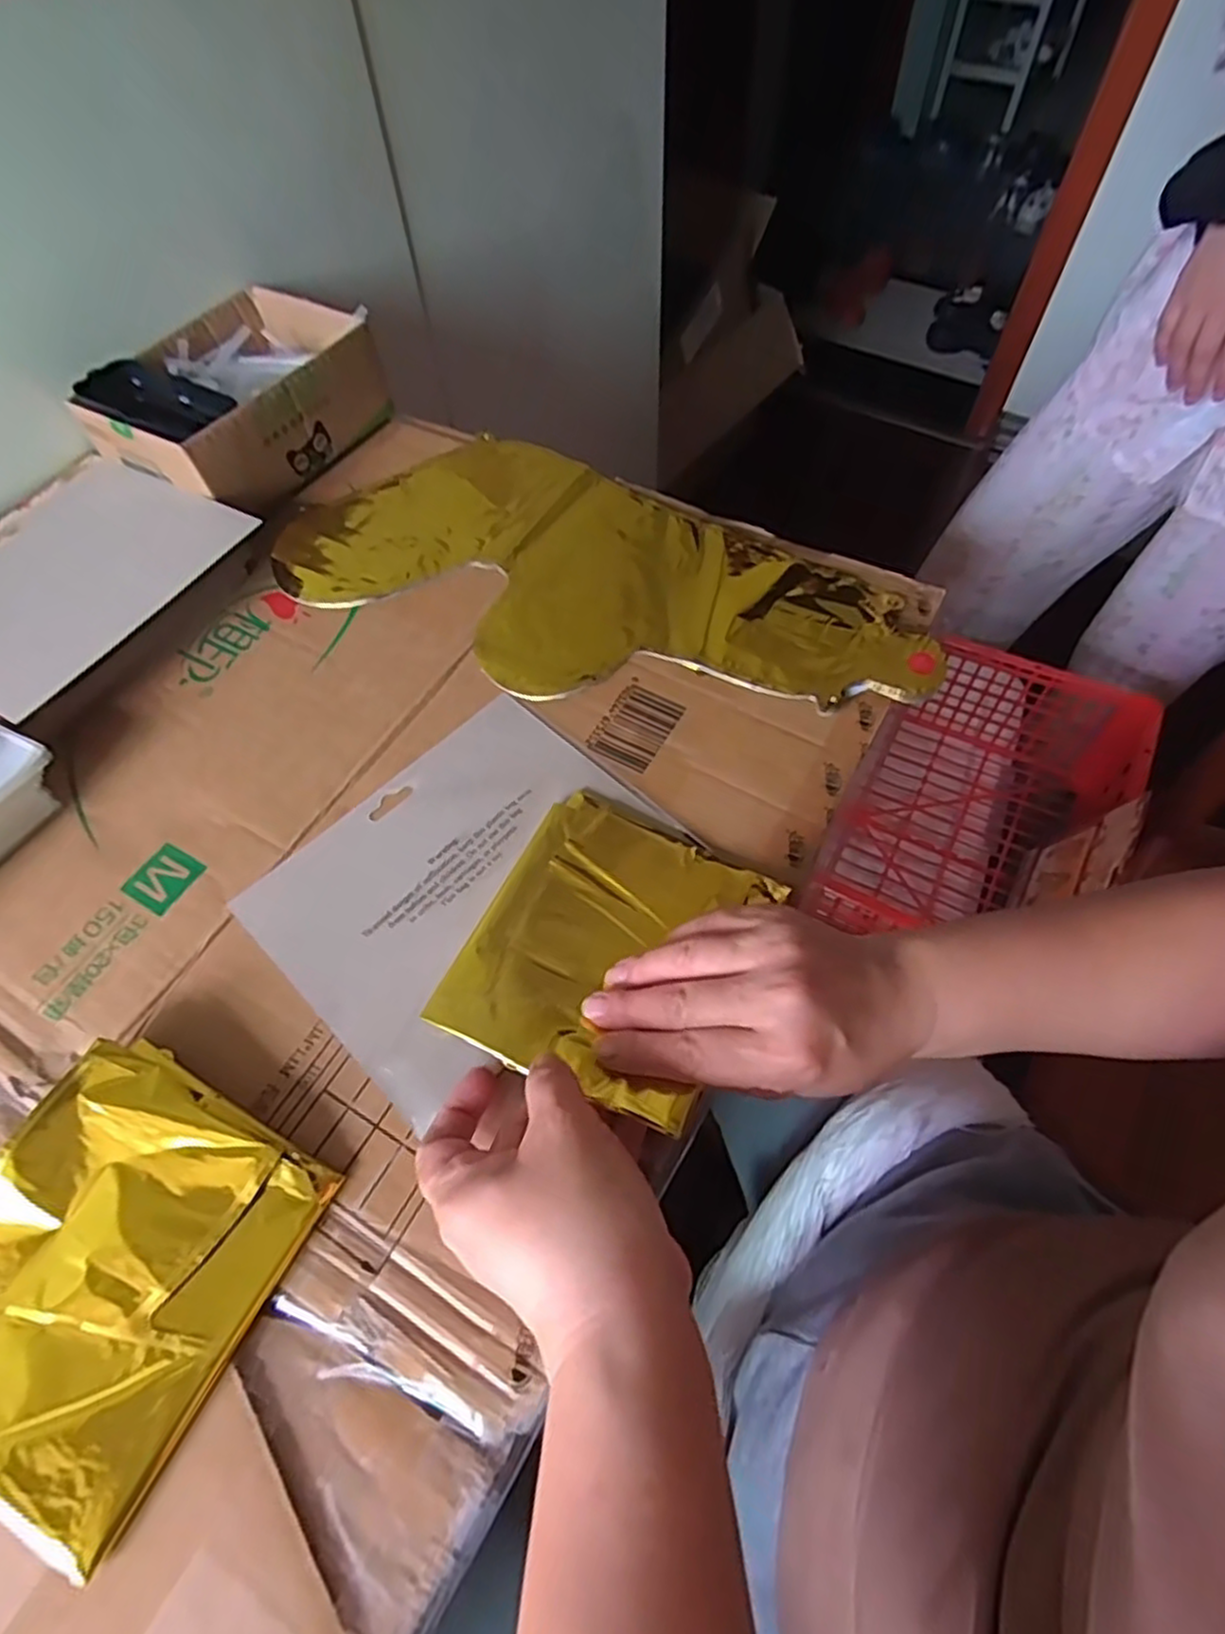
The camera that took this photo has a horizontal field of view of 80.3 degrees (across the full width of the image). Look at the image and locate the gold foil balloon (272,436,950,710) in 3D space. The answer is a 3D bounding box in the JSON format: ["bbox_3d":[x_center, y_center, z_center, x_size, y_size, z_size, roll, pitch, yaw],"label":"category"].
[{"bbox_3d":[-0.011,-0.155,0.479,0.421,0.014,0.197,26,65,18],"label":"gold foil balloon"}]

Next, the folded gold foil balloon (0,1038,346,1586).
[{"bbox_3d":[-0.204,0.180,0.289,0.121,0.030,0.142,23,64,17],"label":"folded gold foil balloon"}]

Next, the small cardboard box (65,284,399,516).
[{"bbox_3d":[-0.279,-0.311,0.548,0.138,0.067,0.189,27,65,18],"label":"small cardboard box"}]

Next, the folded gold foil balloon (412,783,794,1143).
[{"bbox_3d":[-0.001,0.058,0.351,0.127,0.017,0.144,25,58,14],"label":"folded gold foil balloon"}]

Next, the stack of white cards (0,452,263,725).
[{"bbox_3d":[-0.360,-0.152,0.483,0.174,0.034,0.197,27,65,18],"label":"stack of white cards"}]

